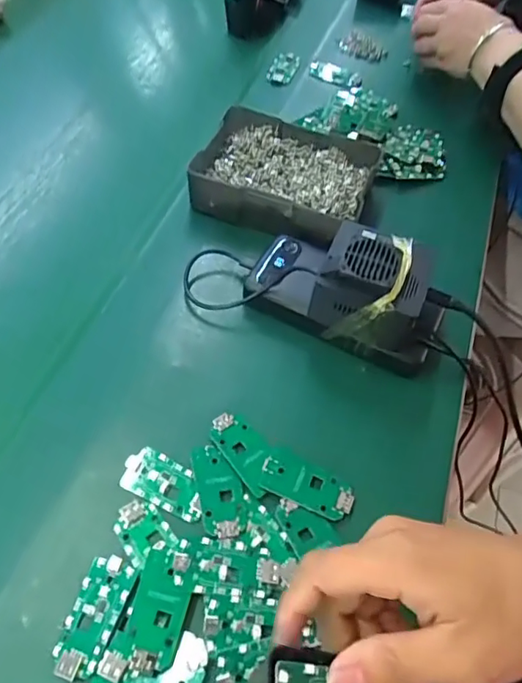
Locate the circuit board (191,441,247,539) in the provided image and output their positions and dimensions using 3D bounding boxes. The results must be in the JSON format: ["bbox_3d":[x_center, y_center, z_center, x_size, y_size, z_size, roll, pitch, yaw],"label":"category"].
[{"bbox_3d":[-0.028,0.098,0.351,0.028,0.005,0.063,-12,57,-8],"label":"circuit board"}]

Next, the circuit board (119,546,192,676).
[{"bbox_3d":[-0.059,0.155,0.307,0.030,0.006,0.064,9,56,6],"label":"circuit board"}]

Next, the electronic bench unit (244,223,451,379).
[{"bbox_3d":[0.067,-0.048,0.413,0.157,0.080,0.079,24,59,16],"label":"electronic bench unit"}]

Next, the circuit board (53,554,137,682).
[{"bbox_3d":[-0.097,0.159,0.306,0.029,0.005,0.063,14,57,9],"label":"circuit board"}]

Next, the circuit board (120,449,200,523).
[{"bbox_3d":[-0.065,0.096,0.355,0.060,0.005,0.031,23,59,15],"label":"circuit board"}]

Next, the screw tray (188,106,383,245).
[{"bbox_3d":[0.024,-0.158,0.500,0.158,0.042,0.123,16,57,10],"label":"screw tray"}]

